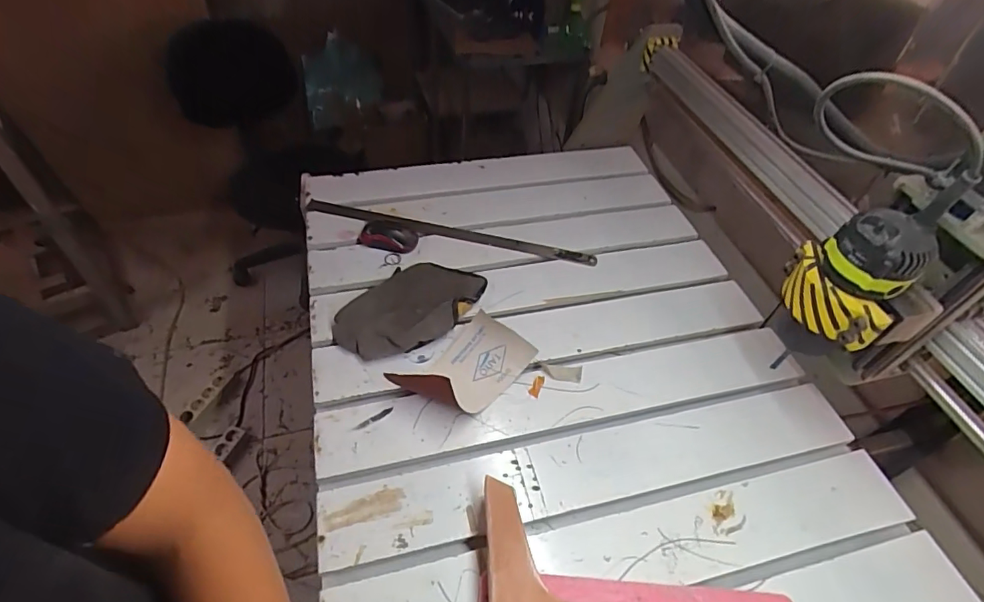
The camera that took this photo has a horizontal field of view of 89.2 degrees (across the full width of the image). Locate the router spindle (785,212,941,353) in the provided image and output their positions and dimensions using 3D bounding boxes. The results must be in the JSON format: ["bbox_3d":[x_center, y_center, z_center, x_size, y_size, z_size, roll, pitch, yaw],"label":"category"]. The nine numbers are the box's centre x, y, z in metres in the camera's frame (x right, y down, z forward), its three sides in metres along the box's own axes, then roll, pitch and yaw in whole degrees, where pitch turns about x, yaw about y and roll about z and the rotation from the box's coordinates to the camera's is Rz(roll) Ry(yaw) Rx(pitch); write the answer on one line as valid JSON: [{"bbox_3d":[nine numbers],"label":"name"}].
[{"bbox_3d":[0.363,-0.025,0.501,0.097,0.122,0.079,29,53,20],"label":"router spindle"}]

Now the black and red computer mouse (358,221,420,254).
[{"bbox_3d":[-0.180,-0.112,0.863,0.099,0.035,0.062,5,49,1],"label":"black and red computer mouse"}]

